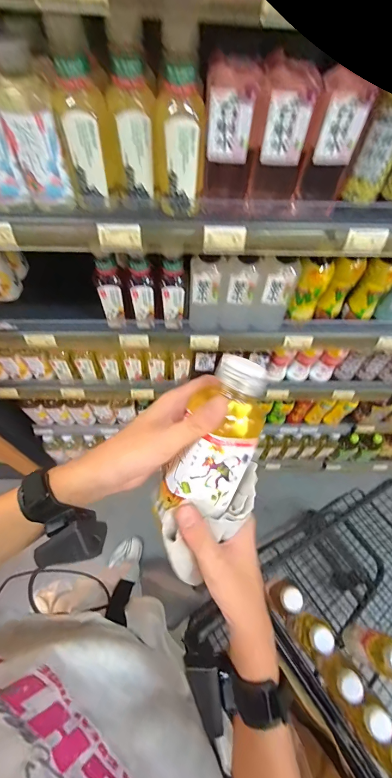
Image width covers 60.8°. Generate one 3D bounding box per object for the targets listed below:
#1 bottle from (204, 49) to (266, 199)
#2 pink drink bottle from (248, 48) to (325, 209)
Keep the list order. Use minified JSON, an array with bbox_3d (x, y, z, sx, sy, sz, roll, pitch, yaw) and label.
[{"bbox_3d":[0.046,-0.347,0.469,0.062,0.187,0.078,6,61,0],"label":"bottle"},{"bbox_3d":[0.119,-0.345,0.469,0.067,0.172,0.078,7,61,1],"label":"pink drink bottle"}]

